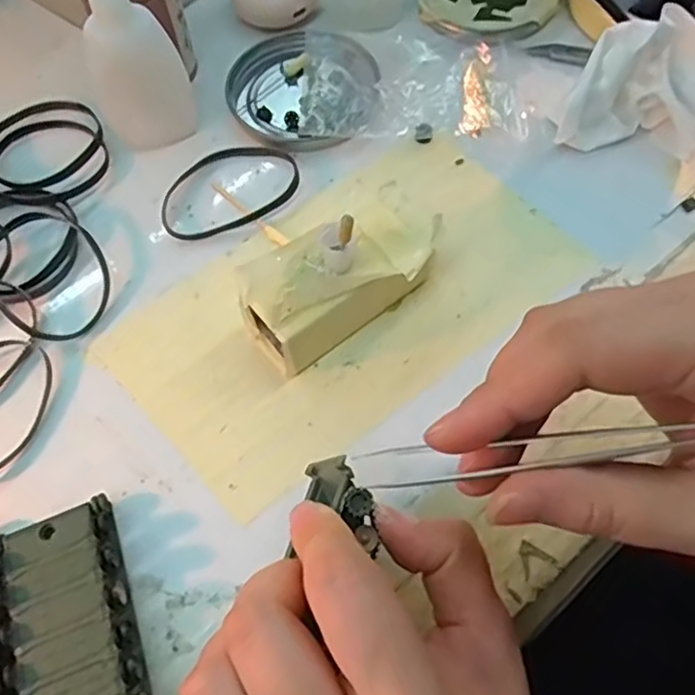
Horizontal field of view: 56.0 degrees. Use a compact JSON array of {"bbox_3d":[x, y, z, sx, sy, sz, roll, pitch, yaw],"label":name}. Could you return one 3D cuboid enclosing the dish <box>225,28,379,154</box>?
[{"bbox_3d":[-0.025,-0.137,0.343,0.077,0.009,0.076,9,64,7],"label":"dish"}]

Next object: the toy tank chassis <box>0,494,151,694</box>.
[{"bbox_3d":[-0.091,0.103,0.222,0.042,0.020,0.096,-20,65,-8],"label":"toy tank chassis"}]

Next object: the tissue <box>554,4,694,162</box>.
[{"bbox_3d":[0.140,-0.119,0.306,0.062,0.047,0.049,28,68,15],"label":"tissue"}]

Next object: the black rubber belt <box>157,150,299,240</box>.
[{"bbox_3d":[-0.058,-0.078,0.321,0.070,0.004,0.048,-19,65,-7],"label":"black rubber belt"}]

